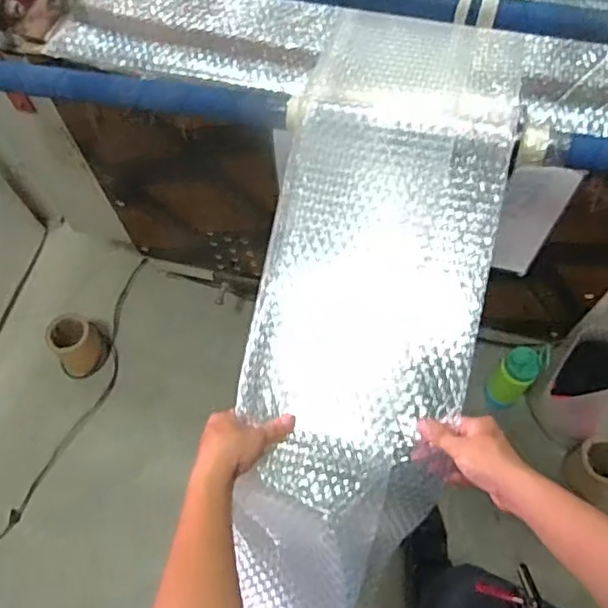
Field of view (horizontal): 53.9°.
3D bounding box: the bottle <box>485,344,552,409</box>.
[{"bbox_3d":[0.455,0.159,1.276,0.094,0.197,0.083,-3,64,1],"label":"bottle"}]

